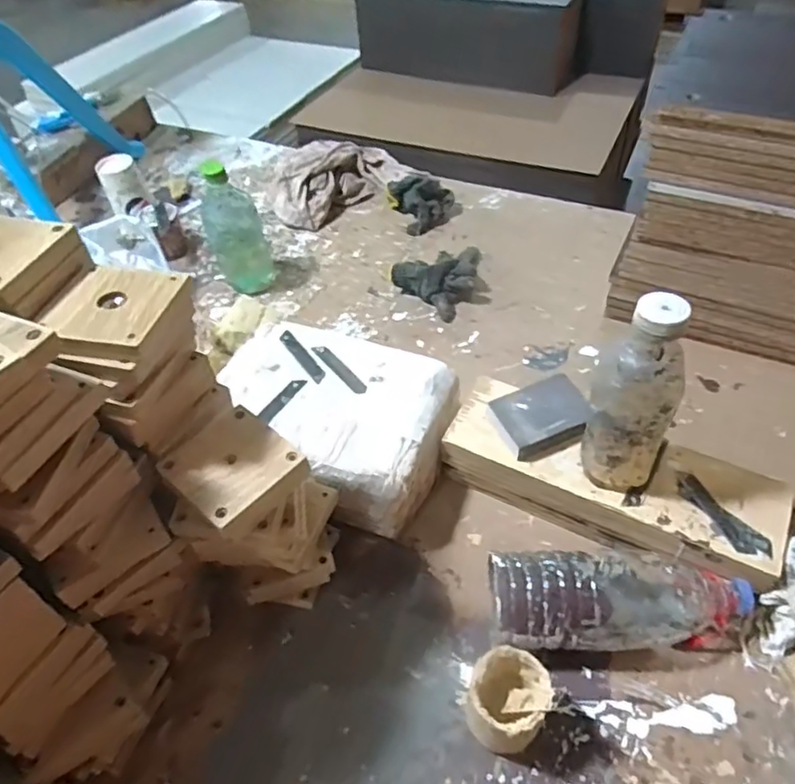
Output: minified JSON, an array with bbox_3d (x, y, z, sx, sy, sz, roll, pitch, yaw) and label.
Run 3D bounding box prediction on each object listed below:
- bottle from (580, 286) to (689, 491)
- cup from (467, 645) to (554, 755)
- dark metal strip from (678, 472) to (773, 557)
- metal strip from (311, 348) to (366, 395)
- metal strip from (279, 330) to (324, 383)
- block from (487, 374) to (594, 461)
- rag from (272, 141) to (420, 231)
[{"bbox_3d":[0.211,0.016,0.530,0.061,0.215,0.063,-23,51,-17],"label":"bottle"},{"bbox_3d":[0.092,0.258,0.495,0.060,0.081,0.064,-2,48,2],"label":"cup"},{"bbox_3d":[0.309,0.118,0.565,0.033,0.008,0.100,-27,52,-20],"label":"dark metal strip"},{"bbox_3d":[-0.067,-0.027,0.685,0.017,0.005,0.093,-29,51,-24],"label":"metal strip"},{"bbox_3d":[-0.113,-0.043,0.700,0.017,0.004,0.094,-29,53,-21],"label":"metal strip"},{"bbox_3d":[0.153,0.024,0.629,0.098,0.023,0.068,-18,50,-13],"label":"block"},{"bbox_3d":[-0.105,-0.386,1.064,0.259,0.082,0.122,-28,52,-20],"label":"rag"}]

